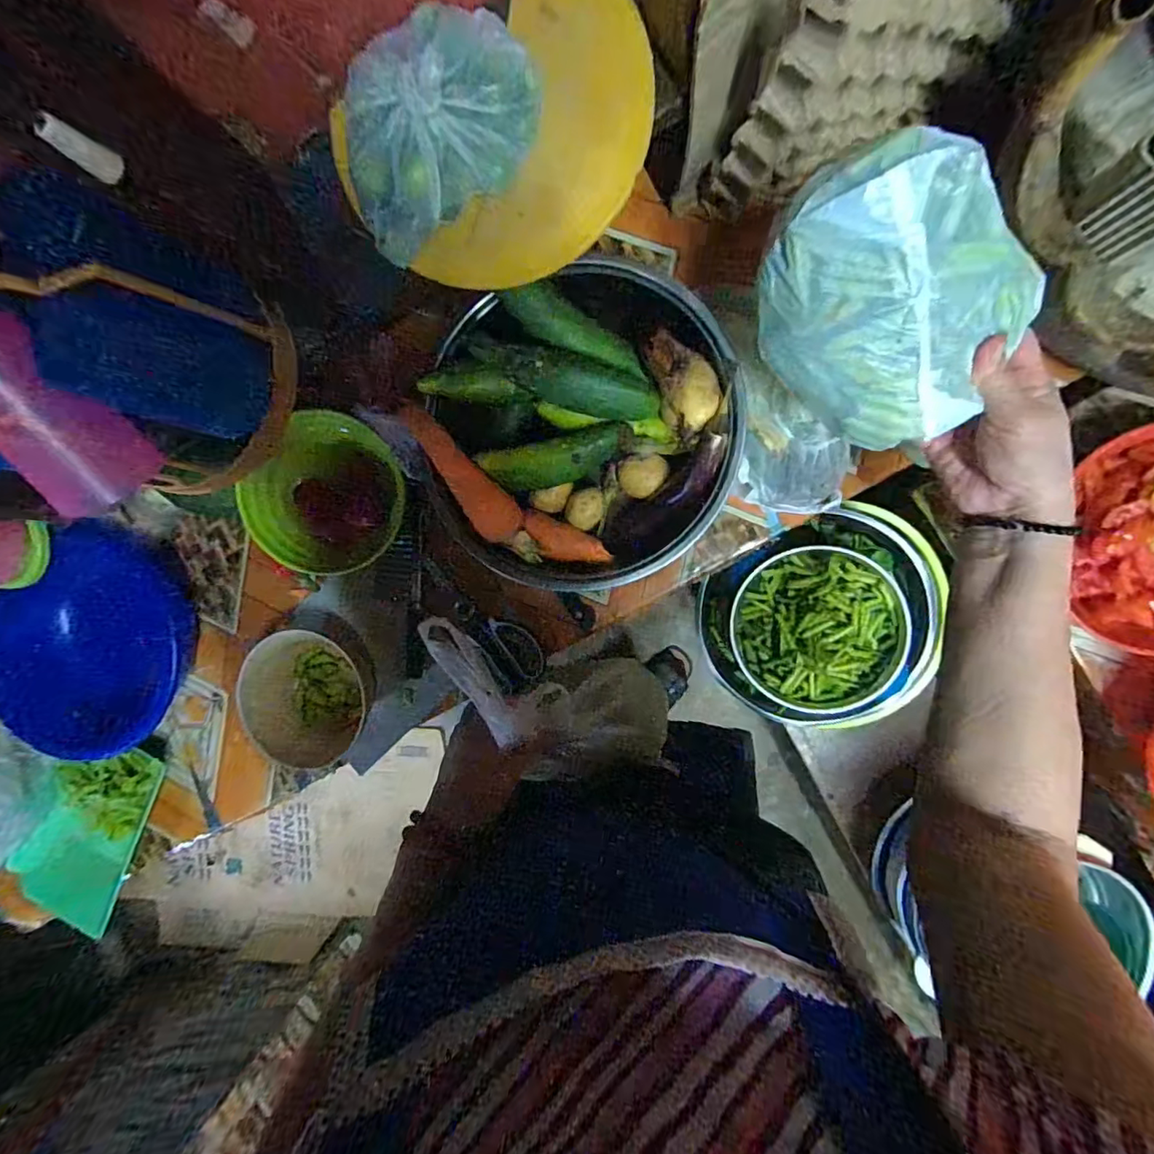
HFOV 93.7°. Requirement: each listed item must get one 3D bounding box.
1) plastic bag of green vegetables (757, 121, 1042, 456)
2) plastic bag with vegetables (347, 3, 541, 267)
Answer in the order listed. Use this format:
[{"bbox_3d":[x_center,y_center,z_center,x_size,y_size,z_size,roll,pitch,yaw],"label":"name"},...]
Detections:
[{"bbox_3d":[0.193,-0.167,0.331,0.157,0.082,0.121,41,99,4],"label":"plastic bag of green vegetables"},{"bbox_3d":[-0.096,-0.301,0.359,0.143,0.049,0.095,-33,89,10],"label":"plastic bag with vegetables"}]

